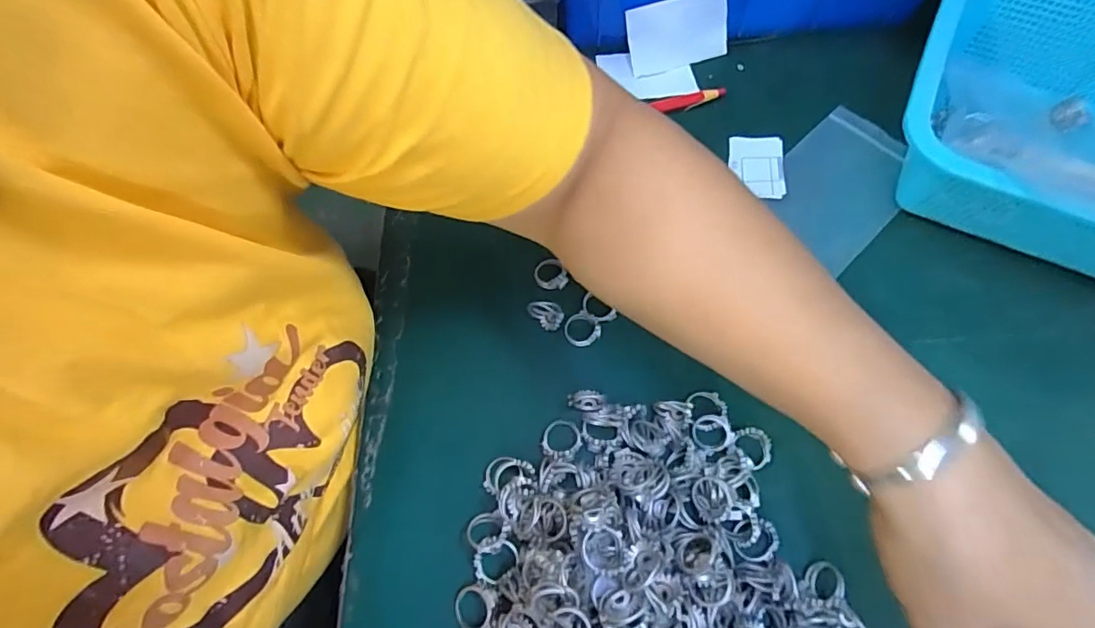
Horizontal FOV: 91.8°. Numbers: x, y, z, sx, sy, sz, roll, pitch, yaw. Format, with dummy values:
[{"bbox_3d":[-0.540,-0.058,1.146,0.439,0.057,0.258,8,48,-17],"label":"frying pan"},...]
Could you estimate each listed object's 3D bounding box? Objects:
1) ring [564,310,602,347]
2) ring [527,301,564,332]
[{"bbox_3d":[0.021,0.008,0.321,0.021,0.006,0.021,-1,65,2],"label":"ring"},{"bbox_3d":[-0.001,0.001,0.322,0.021,0.018,0.012,2,66,3],"label":"ring"}]

